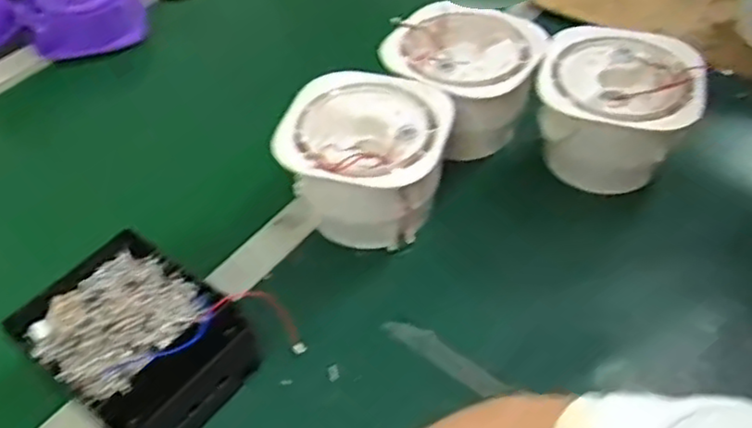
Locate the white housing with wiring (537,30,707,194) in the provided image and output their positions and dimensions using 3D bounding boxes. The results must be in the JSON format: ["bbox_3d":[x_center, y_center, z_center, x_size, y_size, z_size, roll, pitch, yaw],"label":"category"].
[{"bbox_3d":[0.212,-0.089,0.647,0.130,0.094,0.125,11,48,11],"label":"white housing with wiring"}]

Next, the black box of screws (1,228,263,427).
[{"bbox_3d":[-0.179,0.098,0.535,0.154,0.070,0.120,32,56,27],"label":"black box of screws"}]

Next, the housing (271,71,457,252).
[{"bbox_3d":[-0.009,-0.044,0.623,0.144,0.105,0.114,0,47,1],"label":"housing"}]

